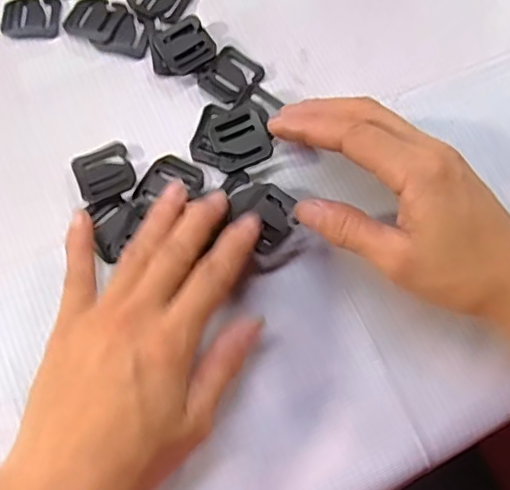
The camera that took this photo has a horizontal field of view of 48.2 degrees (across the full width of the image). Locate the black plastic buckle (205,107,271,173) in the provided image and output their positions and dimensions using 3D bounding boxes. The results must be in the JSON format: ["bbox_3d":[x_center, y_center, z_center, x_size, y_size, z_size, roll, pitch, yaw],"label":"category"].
[{"bbox_3d":[-0.008,-0.058,0.314,0.030,0.004,0.034,-24,70,8],"label":"black plastic buckle"}]

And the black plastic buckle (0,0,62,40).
[{"bbox_3d":[-0.137,-0.140,0.349,0.035,0.004,0.030,-2,69,-1],"label":"black plastic buckle"}]

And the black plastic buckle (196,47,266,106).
[{"bbox_3d":[-0.014,-0.099,0.335,0.036,0.008,0.035,-43,75,-14],"label":"black plastic buckle"}]

